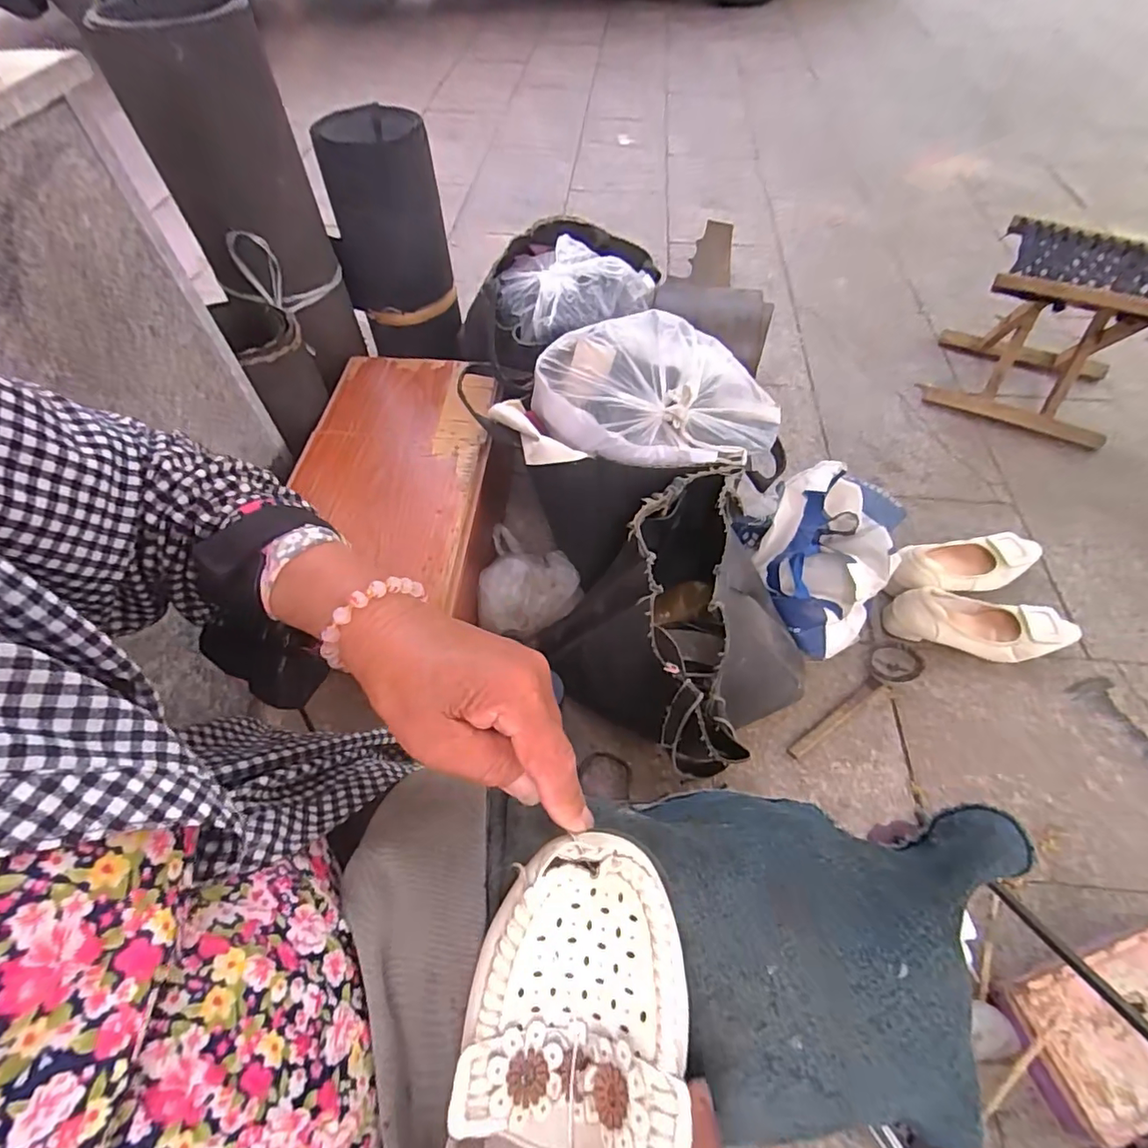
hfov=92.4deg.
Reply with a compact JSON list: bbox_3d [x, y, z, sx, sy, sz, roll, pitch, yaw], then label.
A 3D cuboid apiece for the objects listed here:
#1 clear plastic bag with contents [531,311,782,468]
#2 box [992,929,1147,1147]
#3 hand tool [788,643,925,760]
[{"bbox_3d":[0.109,-0.232,0.706,0.313,0.099,0.186,-7,56,-3],"label":"clear plastic bag with contents"},{"bbox_3d":[0.552,0.440,0.543,0.228,0.052,0.120,-16,57,-9],"label":"box"},{"bbox_3d":[0.382,0.169,0.749,0.239,0.036,0.060,-31,61,-18],"label":"hand tool"}]

